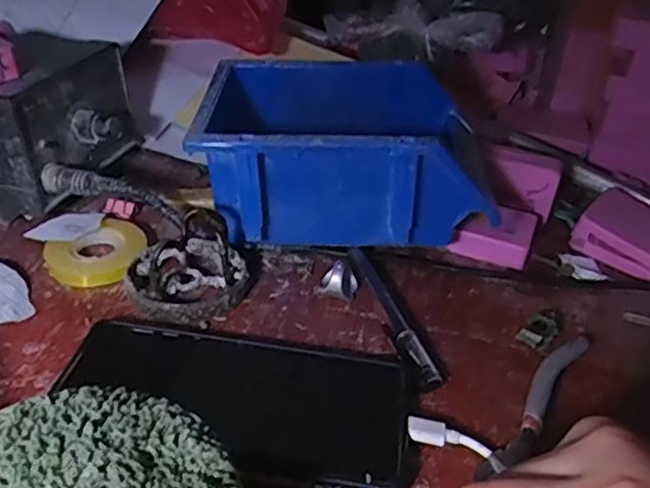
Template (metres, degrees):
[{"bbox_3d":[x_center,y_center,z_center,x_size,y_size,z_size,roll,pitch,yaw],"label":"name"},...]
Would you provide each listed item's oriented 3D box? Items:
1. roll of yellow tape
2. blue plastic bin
[{"bbox_3d":[-0.138,0.005,0.388,0.056,0.011,0.056,4,35,-2],"label":"roll of yellow tape"},{"bbox_3d":[0.011,-0.052,0.417,0.176,0.091,0.127,3,35,-3],"label":"blue plastic bin"}]

